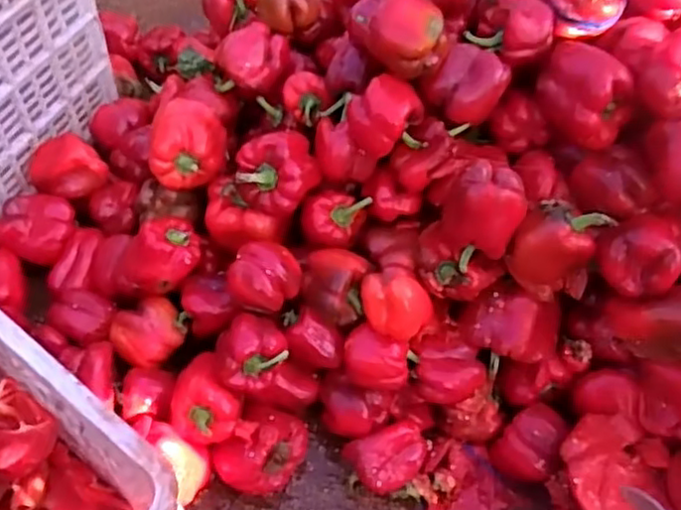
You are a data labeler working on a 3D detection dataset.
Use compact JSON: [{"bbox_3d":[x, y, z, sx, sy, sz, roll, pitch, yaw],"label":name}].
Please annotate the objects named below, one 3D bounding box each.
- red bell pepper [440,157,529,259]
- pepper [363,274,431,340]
[{"bbox_3d":[0.149,-0.051,0.709,0.080,0.076,0.068,25,56,14],"label":"red bell pepper"},{"bbox_3d":[0.061,0.048,0.737,0.079,0.059,0.062,14,54,6],"label":"pepper"}]

